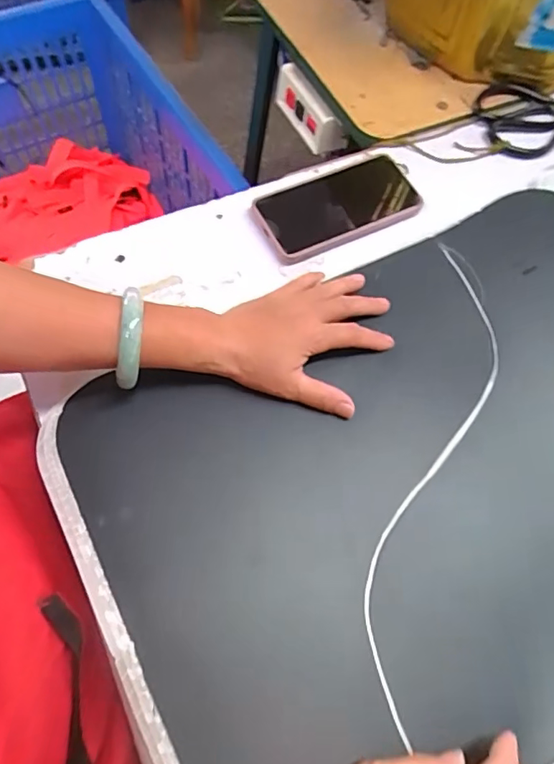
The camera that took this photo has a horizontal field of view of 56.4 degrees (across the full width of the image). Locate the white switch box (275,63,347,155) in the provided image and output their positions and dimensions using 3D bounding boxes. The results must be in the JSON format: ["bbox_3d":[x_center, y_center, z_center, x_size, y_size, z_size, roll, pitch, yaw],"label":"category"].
[{"bbox_3d":[0.037,-0.344,0.655,0.030,0.055,0.135,-29,68,-16],"label":"white switch box"}]

